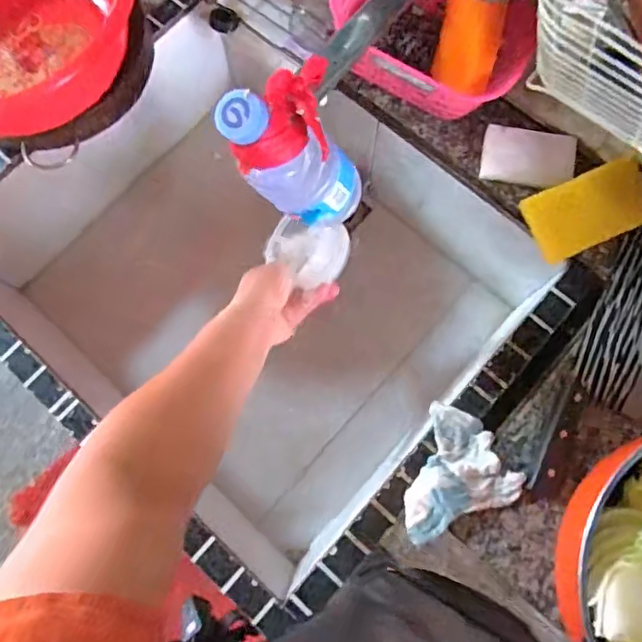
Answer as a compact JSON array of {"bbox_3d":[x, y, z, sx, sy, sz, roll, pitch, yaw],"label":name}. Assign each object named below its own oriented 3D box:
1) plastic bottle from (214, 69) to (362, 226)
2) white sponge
[{"bbox_3d":[-0.013,-0.121,0.442,0.057,0.184,0.058,-16,74,20],"label":"plastic bottle"},{"bbox_3d":[0.232,-0.184,0.652,0.099,0.026,0.065,16,76,6],"label":"white sponge"}]

